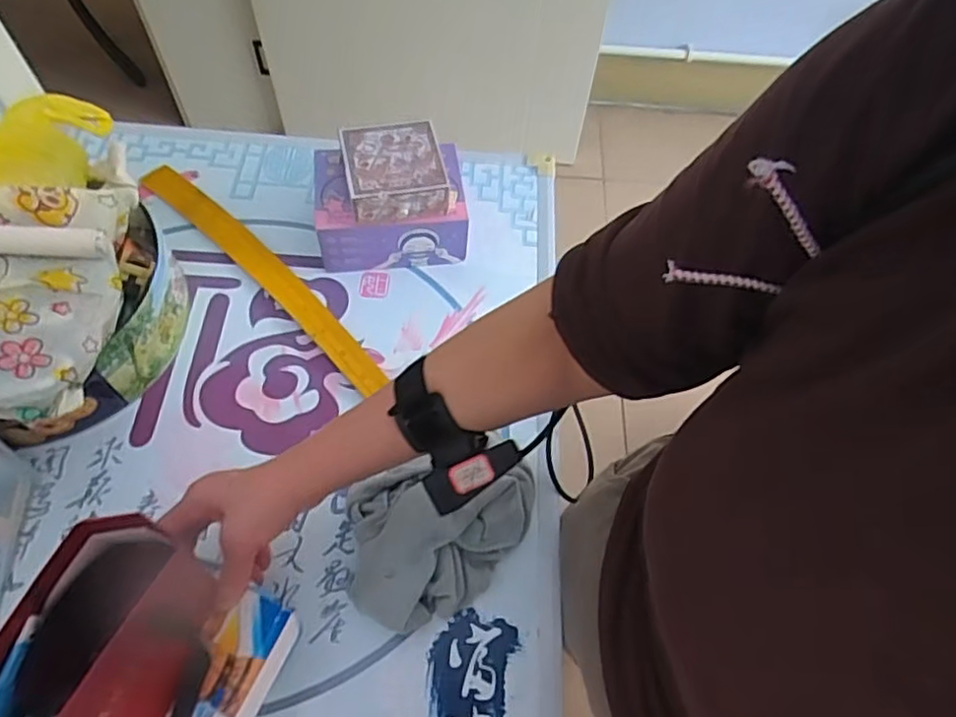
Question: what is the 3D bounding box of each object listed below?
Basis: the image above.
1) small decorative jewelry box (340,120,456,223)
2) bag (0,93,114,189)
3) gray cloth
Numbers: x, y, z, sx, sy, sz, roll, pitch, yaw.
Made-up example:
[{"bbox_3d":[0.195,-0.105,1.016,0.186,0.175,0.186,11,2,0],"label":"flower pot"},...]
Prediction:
[{"bbox_3d":[-0.075,-0.177,0.615,0.095,0.040,0.085,-10,61,-9],"label":"small decorative jewelry box"},{"bbox_3d":[-0.402,-0.180,0.562,0.140,0.042,0.101,-13,62,-10],"label":"bag"},{"bbox_3d":[-0.024,0.141,0.510,0.145,0.054,0.113,-8,61,-8],"label":"gray cloth"}]

